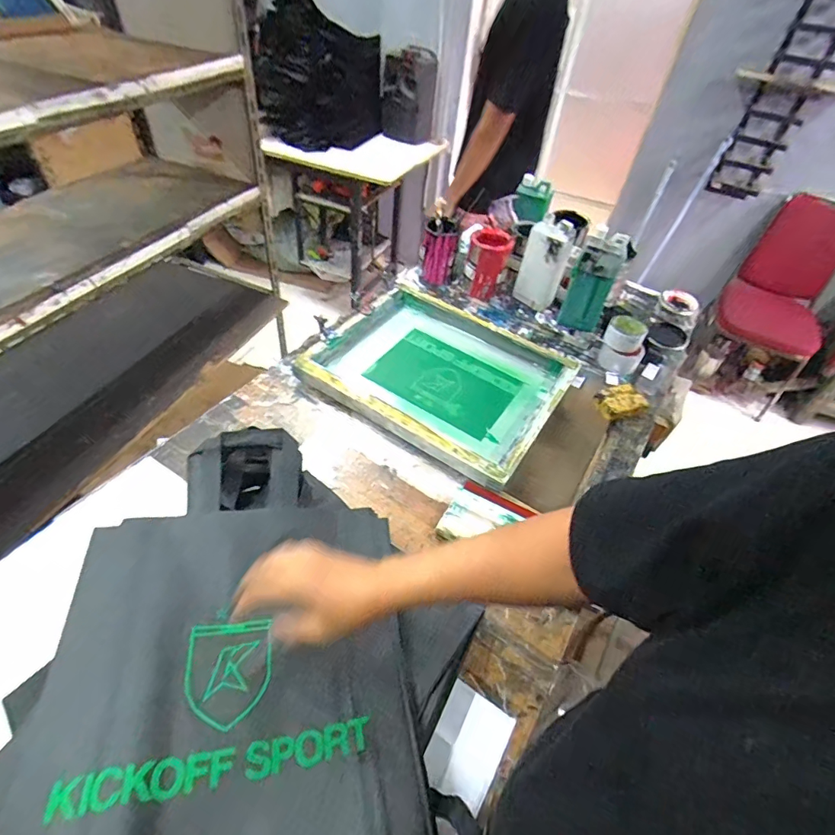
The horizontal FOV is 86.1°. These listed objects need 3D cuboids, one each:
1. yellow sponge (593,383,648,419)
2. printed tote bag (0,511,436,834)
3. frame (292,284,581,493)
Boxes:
[{"bbox_3d":[0.440,-0.035,0.970,0.109,0.025,0.064,-19,53,-22],"label":"yellow sponge"},{"bbox_3d":[-0.201,0.301,0.493,0.389,0.034,0.444,0,41,-13],"label":"printed tote bag"},{"bbox_3d":[0.061,-0.109,0.994,0.498,0.054,0.442,28,51,18],"label":"frame"}]

